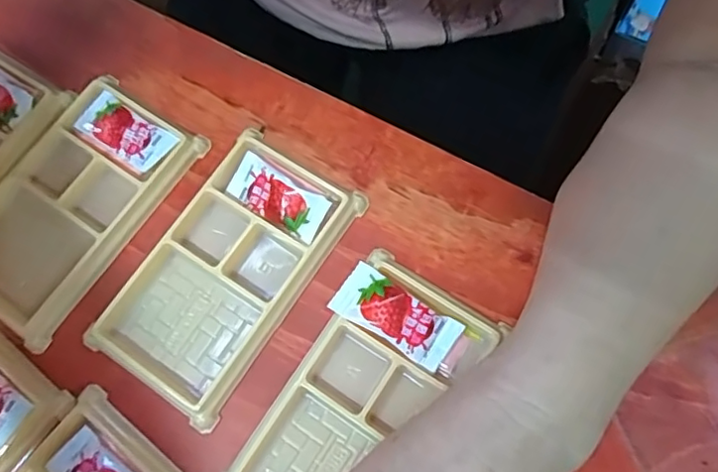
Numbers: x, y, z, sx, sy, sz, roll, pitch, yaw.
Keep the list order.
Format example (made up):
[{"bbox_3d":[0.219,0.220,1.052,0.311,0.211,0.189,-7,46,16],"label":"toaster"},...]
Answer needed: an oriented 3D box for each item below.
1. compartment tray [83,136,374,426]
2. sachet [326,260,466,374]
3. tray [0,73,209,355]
[{"bbox_3d":[-0.066,0.016,0.294,0.073,0.016,0.134,32,77,13],"label":"compartment tray"},{"bbox_3d":[0.018,0.039,0.283,0.059,0.013,0.026,31,76,13],"label":"sachet"},{"bbox_3d":[-0.153,-0.019,0.308,0.078,0.019,0.132,28,76,12],"label":"tray"}]

